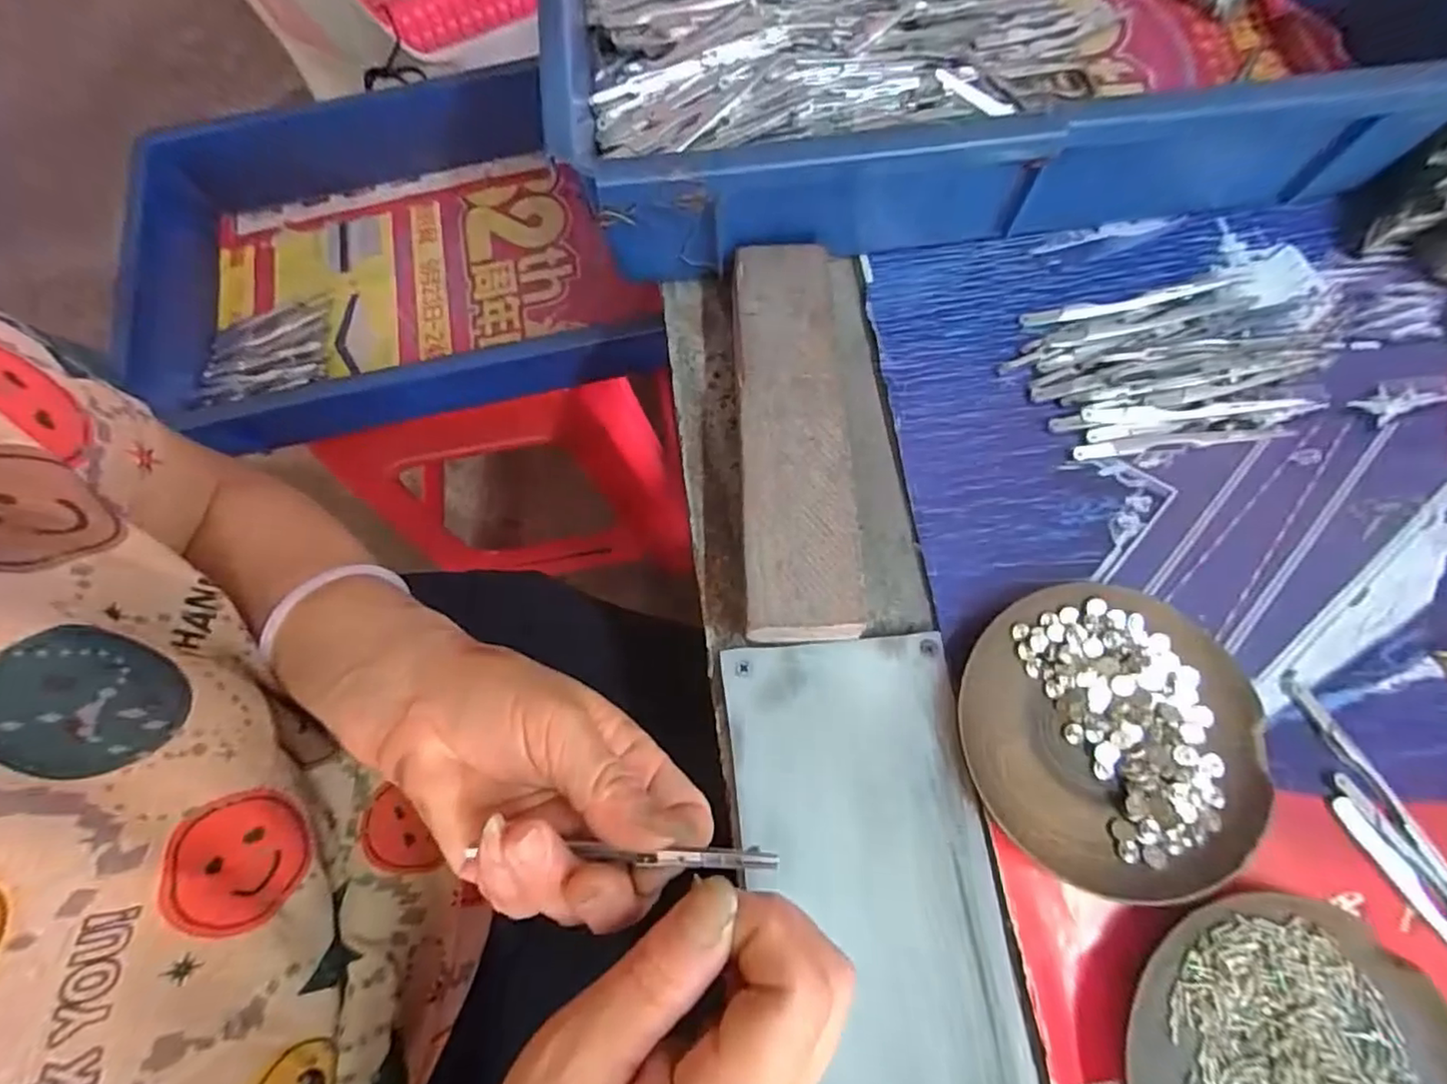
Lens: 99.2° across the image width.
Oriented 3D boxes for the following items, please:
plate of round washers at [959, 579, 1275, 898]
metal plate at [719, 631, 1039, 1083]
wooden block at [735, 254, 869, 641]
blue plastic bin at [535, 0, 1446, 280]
[{"bbox_3d":[0.154,0.076,0.247,0.114,0.014,0.111,0,73,1],"label":"plate of round washers"},{"bbox_3d":[0.057,0.137,0.233,0.093,0.008,0.196,-7,73,-1],"label":"metal plate"},{"bbox_3d":[0.031,-0.049,0.280,0.047,0.031,0.184,-2,73,0],"label":"wooden block"},{"bbox_3d":[0.124,-0.293,0.328,0.419,0.076,0.288,-7,73,-1],"label":"blue plastic bin"}]

